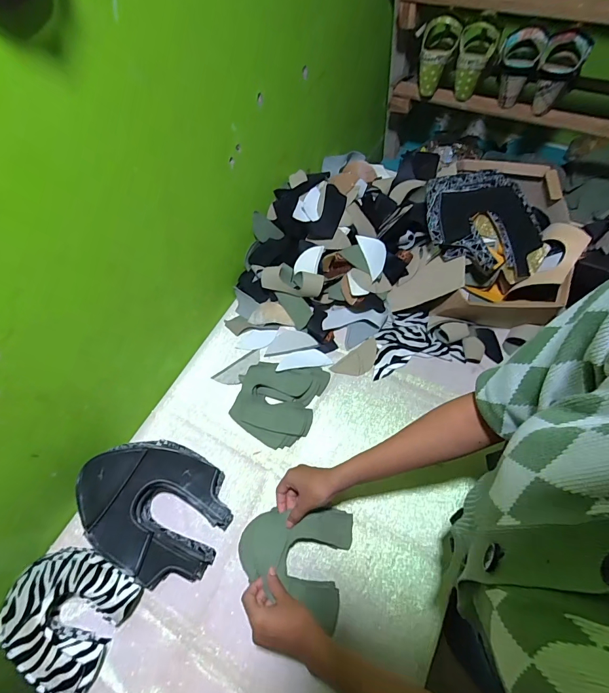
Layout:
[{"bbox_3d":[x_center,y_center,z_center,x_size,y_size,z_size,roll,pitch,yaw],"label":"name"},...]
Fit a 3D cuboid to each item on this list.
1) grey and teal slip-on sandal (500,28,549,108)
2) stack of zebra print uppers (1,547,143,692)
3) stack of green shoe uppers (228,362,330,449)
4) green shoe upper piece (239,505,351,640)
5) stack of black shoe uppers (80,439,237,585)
[{"bbox_3d":[0.456,-0.605,0.797,0.082,0.126,0.094,24,68,18],"label":"grey and teal slip-on sandal"},{"bbox_3d":[-0.360,0.390,0.555,0.183,0.070,0.158,21,68,16],"label":"stack of zebra print uppers"},{"bbox_3d":[-0.050,0.097,0.698,0.147,0.031,0.161,18,66,15],"label":"stack of green shoe uppers"},{"bbox_3d":[-0.017,0.310,0.572,0.167,0.067,0.138,15,65,10],"label":"green shoe upper piece"},{"bbox_3d":[-0.244,0.253,0.602,0.242,0.098,0.190,29,70,19],"label":"stack of black shoe uppers"}]

